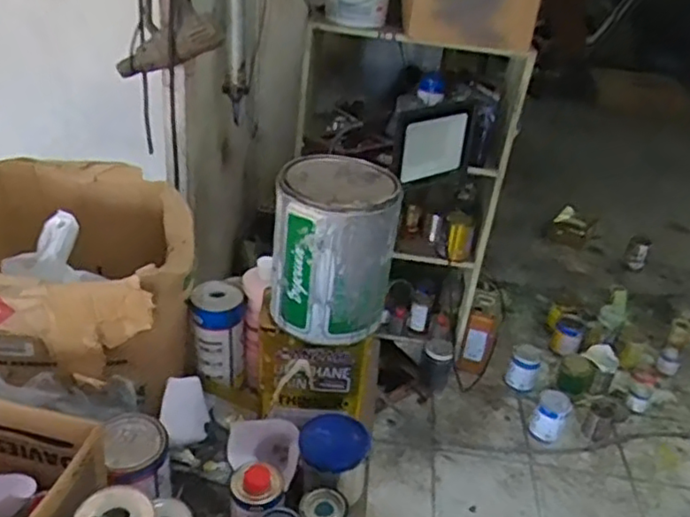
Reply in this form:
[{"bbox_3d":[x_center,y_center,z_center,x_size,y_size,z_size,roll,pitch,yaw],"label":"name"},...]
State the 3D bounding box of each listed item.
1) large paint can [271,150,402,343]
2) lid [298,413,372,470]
[{"bbox_3d":[-0.017,-0.015,0.914,0.155,0.204,0.161,5,30,-3],"label":"large paint can"},{"bbox_3d":[-0.014,0.262,0.959,0.099,0.020,0.106,5,30,-3],"label":"lid"}]

